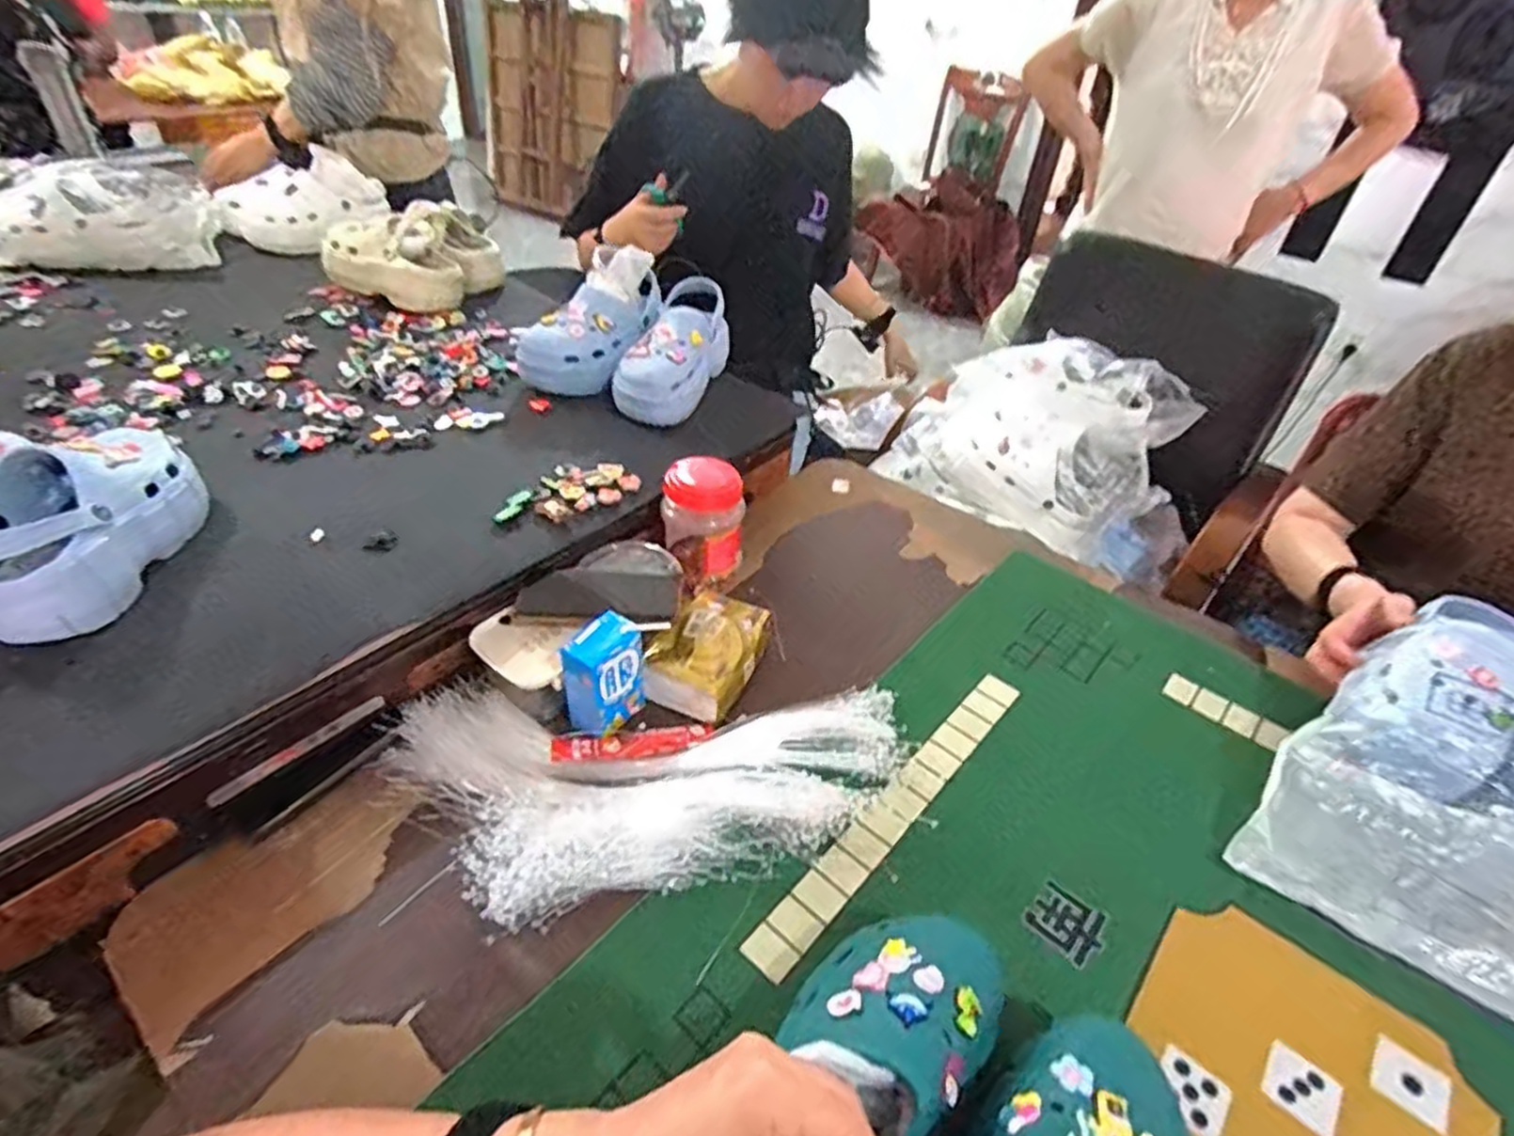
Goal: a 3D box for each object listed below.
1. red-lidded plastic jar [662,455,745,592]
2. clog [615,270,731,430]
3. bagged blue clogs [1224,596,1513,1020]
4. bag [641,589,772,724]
[{"bbox_3d":[-0.063,-0.053,0.870,0.085,0.132,0.084,4,39,-3],"label":"red-lidded plastic jar"},{"bbox_3d":[-0.114,-0.297,1.032,0.107,0.113,0.237,19,55,16],"label":"clog"},{"bbox_3d":[0.626,0.191,0.636,0.266,0.162,0.327,32,46,28],"label":"bagged blue clogs"},{"bbox_3d":[-0.049,0.085,0.763,0.096,0.052,0.141,21,42,18],"label":"bag"}]

